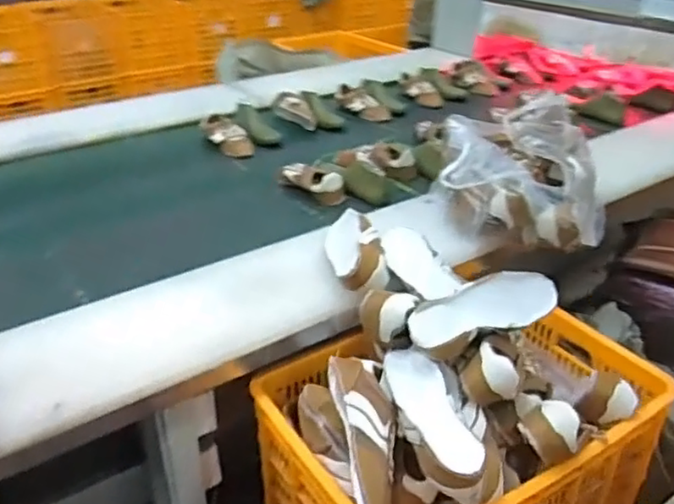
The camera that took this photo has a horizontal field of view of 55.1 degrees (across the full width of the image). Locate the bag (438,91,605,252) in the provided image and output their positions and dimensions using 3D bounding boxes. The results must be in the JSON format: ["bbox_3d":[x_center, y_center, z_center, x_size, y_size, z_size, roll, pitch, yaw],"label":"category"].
[{"bbox_3d":[0.365,-0.152,1.308,0.329,0.228,0.301,22,36,31],"label":"bag"}]

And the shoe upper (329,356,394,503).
[{"bbox_3d":[0.042,0.242,0.852,0.067,0.053,0.231,-4,53,-9],"label":"shoe upper"}]

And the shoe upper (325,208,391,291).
[{"bbox_3d":[0.034,-0.002,1.151,0.090,0.077,0.221,-3,31,-6],"label":"shoe upper"}]

